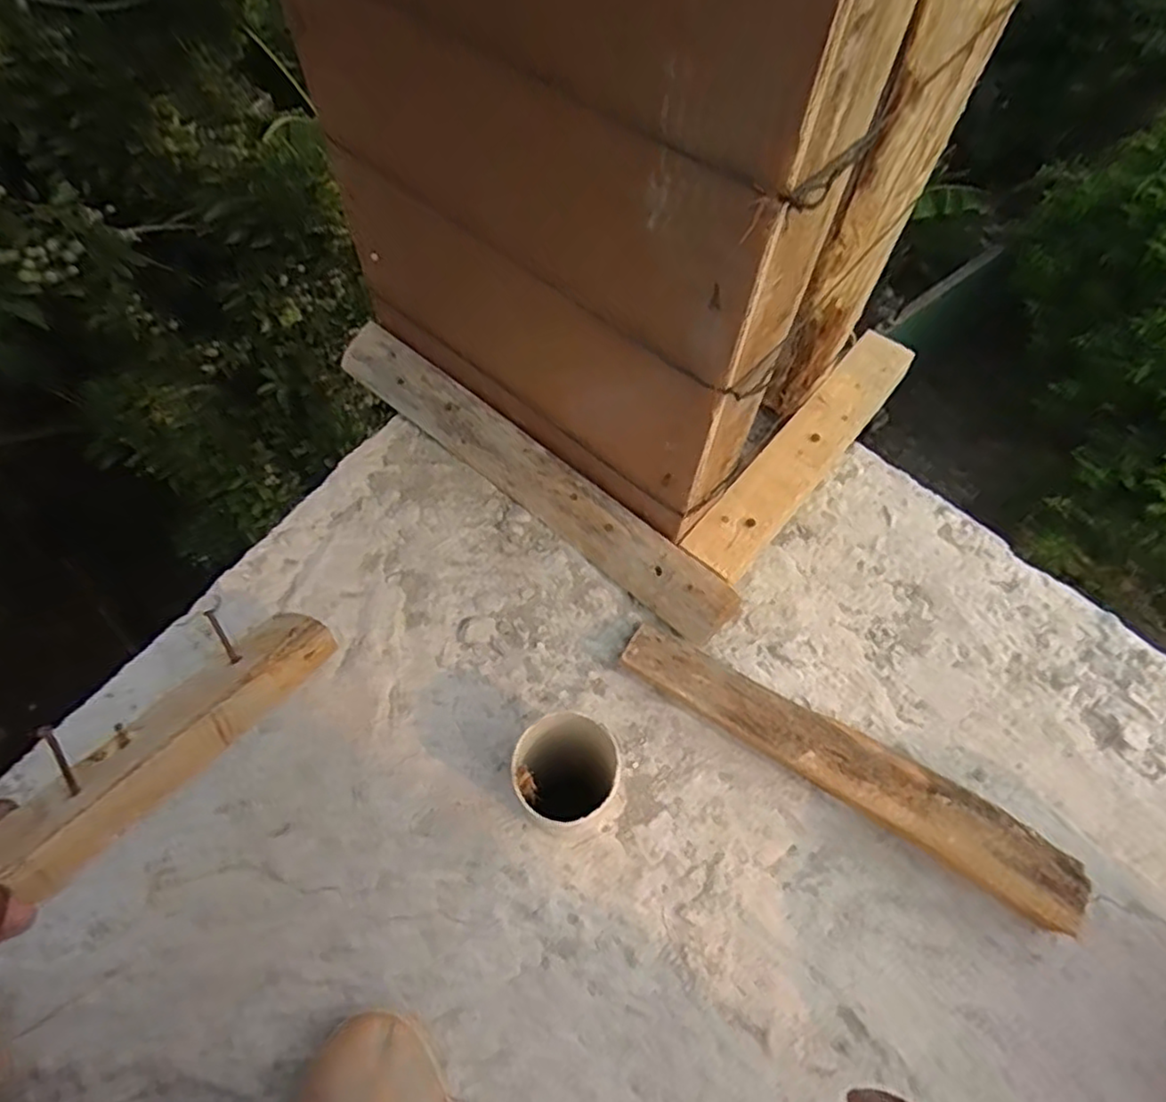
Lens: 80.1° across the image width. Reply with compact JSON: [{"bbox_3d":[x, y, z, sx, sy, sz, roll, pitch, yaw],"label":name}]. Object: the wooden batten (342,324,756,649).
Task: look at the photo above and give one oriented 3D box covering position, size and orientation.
[{"bbox_3d":[-0.057,-0.078,0.662,0.471,0.044,0.056,38,70,17],"label":"wooden batten"}]

